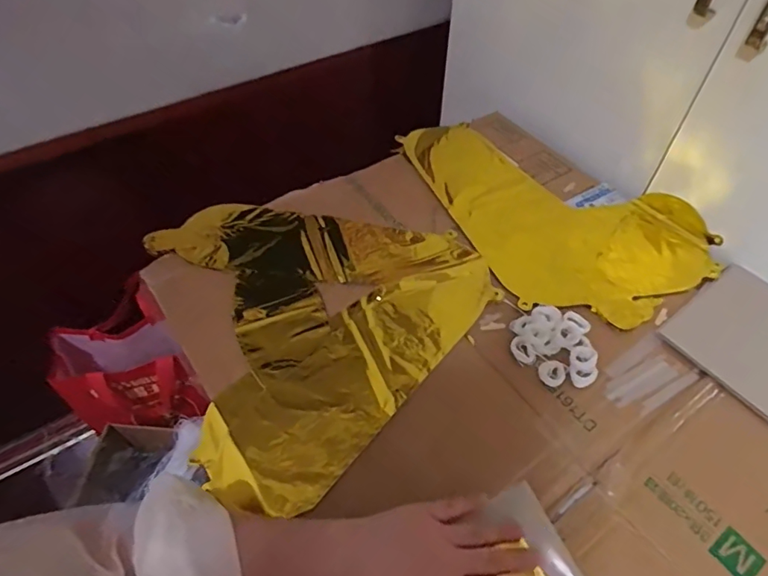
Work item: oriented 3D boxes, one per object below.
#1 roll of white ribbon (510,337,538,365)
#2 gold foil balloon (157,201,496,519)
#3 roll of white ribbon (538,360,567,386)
[{"bbox_3d":[0.143,0.065,0.523,0.021,0.007,0.029,-34,59,-25],"label":"roll of white ribbon"},{"bbox_3d":[-0.110,0.012,0.582,0.369,0.043,0.350,35,58,24],"label":"gold foil balloon"},{"bbox_3d":[0.167,0.084,0.506,0.024,0.006,0.027,34,58,23],"label":"roll of white ribbon"}]

